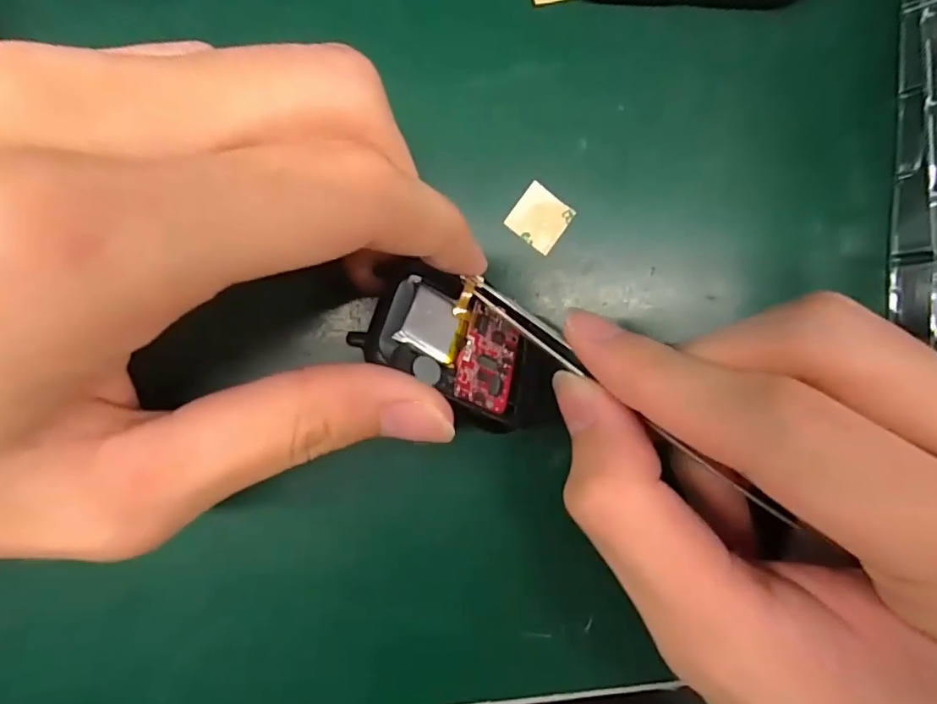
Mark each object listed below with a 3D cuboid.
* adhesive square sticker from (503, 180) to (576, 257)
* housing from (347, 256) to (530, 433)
[{"bbox_3d":[0.020,-0.038,0.145,0.015,0.004,0.015,36,86,-6],"label":"adhesive square sticker"},{"bbox_3d":[-0.003,-0.003,0.129,0.043,0.005,0.035,26,55,-16],"label":"housing"}]

